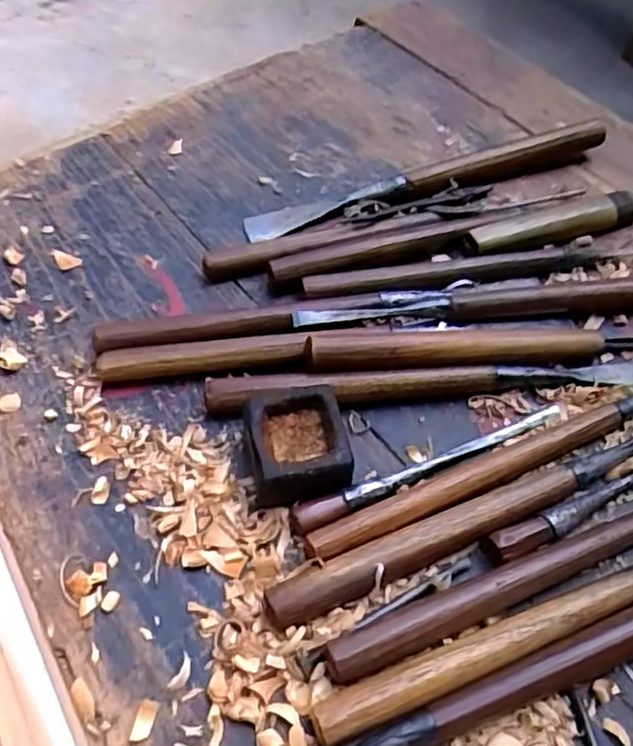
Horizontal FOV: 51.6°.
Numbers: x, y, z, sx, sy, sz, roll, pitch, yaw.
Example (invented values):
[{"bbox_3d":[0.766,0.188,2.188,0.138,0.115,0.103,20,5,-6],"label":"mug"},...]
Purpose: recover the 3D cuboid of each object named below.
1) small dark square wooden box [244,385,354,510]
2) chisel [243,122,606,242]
[{"bbox_3d":[-0.010,0.033,0.309,0.045,0.026,0.051,-11,57,-7],"label":"small dark square wooden box"},{"bbox_3d":[0.076,-0.124,0.419,0.243,0.018,0.023,-15,58,-10],"label":"chisel"}]

